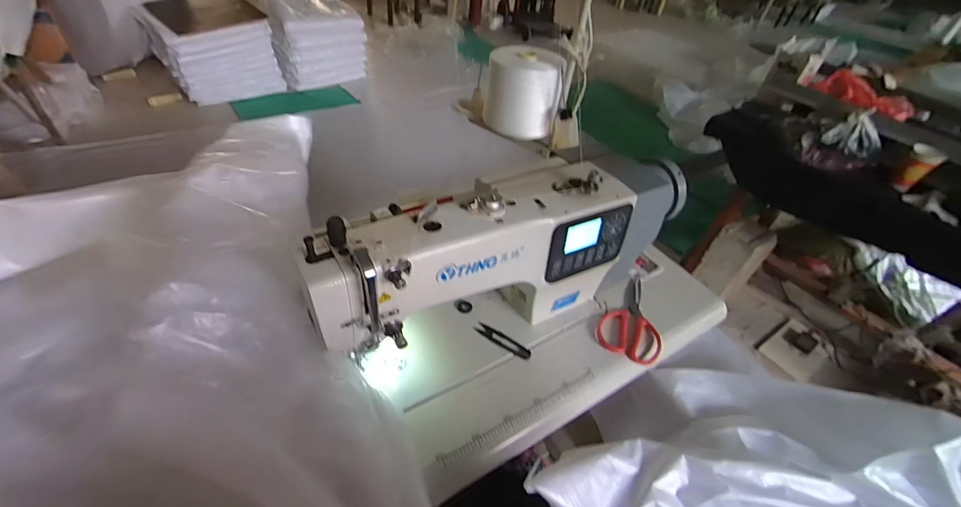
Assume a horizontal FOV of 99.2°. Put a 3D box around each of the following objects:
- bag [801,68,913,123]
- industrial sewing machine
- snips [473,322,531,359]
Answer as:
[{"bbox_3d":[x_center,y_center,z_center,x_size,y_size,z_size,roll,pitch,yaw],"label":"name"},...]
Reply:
[{"bbox_3d":[1.251,-0.530,1.356,0.098,0.073,0.344,-6,45,-12],"label":"bag"},{"bbox_3d":[0.065,-0.003,0.620,0.590,0.239,0.135,-20,50,-25],"label":"industrial sewing machine"},{"bbox_3d":[0.035,0.138,0.647,0.098,0.005,0.021,28,48,21],"label":"snips"}]

